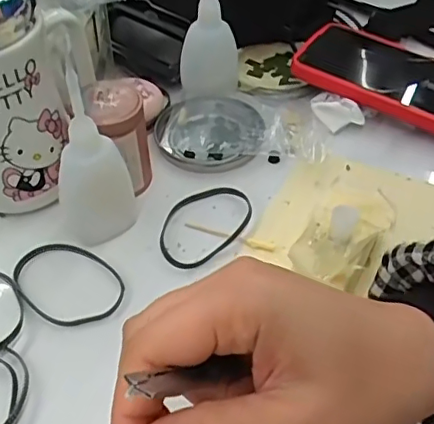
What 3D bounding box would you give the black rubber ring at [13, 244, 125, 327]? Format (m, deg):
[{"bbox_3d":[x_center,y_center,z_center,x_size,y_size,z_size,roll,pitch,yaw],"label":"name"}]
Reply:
[{"bbox_3d":[-0.086,0.040,0.328,0.067,0.004,0.048,28,53,24],"label":"black rubber ring"}]

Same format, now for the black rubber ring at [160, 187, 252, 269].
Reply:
[{"bbox_3d":[-0.010,0.008,0.358,0.049,0.006,0.070,18,50,16],"label":"black rubber ring"}]

